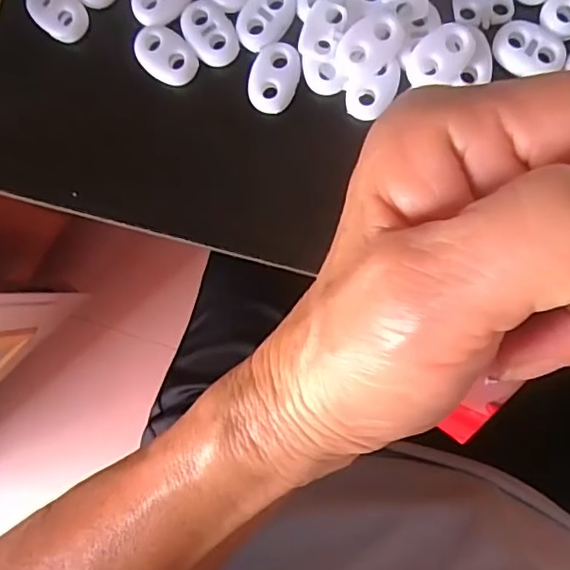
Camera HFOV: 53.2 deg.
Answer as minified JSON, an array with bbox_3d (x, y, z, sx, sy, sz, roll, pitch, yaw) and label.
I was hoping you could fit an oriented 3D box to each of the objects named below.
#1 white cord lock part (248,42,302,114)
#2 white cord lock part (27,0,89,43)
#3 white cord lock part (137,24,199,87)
[{"bbox_3d":[-0.004,-0.067,0.185,0.015,0.004,0.022,17,91,6],"label":"white cord lock part"},{"bbox_3d":[-0.078,-0.093,0.194,0.023,0.004,0.015,41,93,5],"label":"white cord lock part"},{"bbox_3d":[-0.040,-0.076,0.189,0.022,0.004,0.015,42,93,5],"label":"white cord lock part"}]

